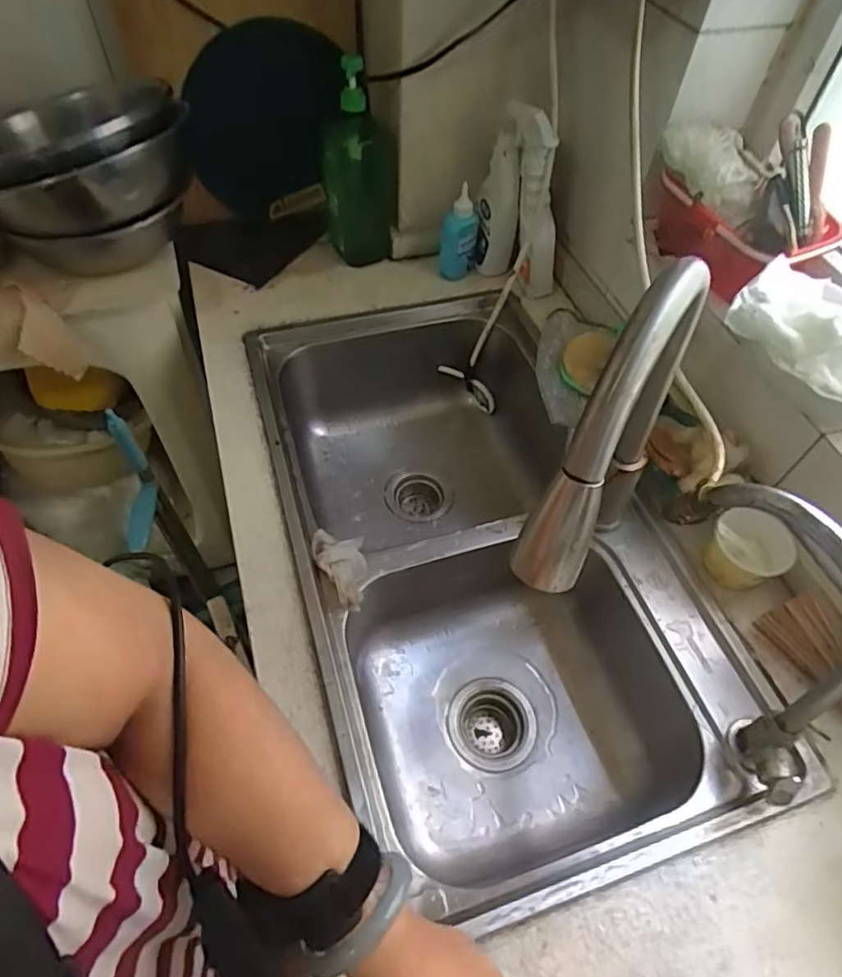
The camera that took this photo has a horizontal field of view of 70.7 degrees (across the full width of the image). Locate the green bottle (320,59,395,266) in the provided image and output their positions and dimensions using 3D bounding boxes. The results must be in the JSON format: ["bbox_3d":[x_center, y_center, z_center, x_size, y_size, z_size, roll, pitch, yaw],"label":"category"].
[{"bbox_3d":[-0.096,-0.502,0.929,0.101,0.267,0.080,-16,57,-15],"label":"green bottle"}]

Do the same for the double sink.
[{"bbox_3d":[0.049,0.086,0.806,0.423,0.224,0.772,-11,56,-11],"label":"double sink"}]

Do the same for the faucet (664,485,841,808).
[{"bbox_3d":[0.282,0.124,0.502,0.047,0.273,0.229,-17,57,-15],"label":"faucet"}]

